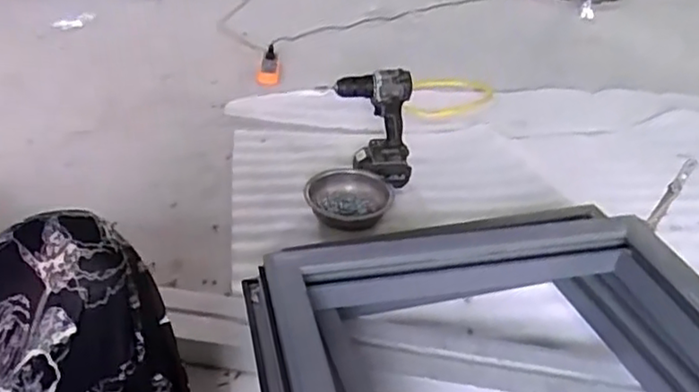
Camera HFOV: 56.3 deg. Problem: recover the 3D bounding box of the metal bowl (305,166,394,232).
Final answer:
[{"bbox_3d":[0.002,0.001,1.361,0.170,0.066,0.183,3,35,-2],"label":"metal bowl"}]

